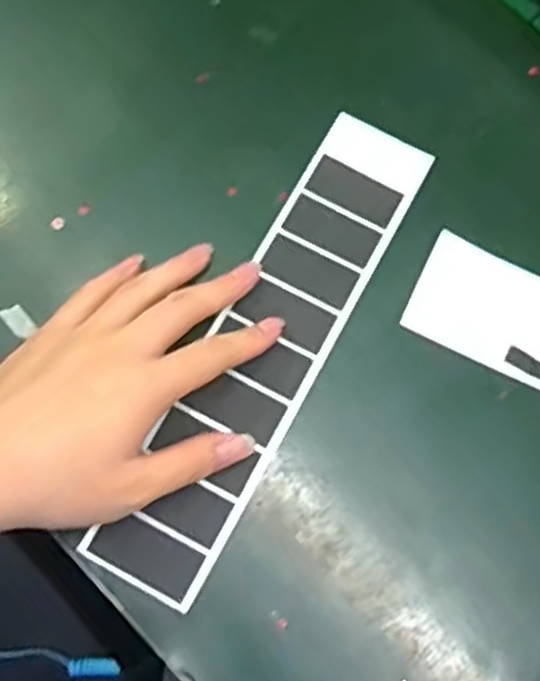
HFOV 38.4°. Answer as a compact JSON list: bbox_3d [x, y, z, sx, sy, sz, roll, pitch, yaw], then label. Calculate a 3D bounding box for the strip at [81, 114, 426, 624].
[{"bbox_3d":[0.001,-0.002,0.391,0.055,0.006,0.267,28,72,5],"label":"strip"}]

